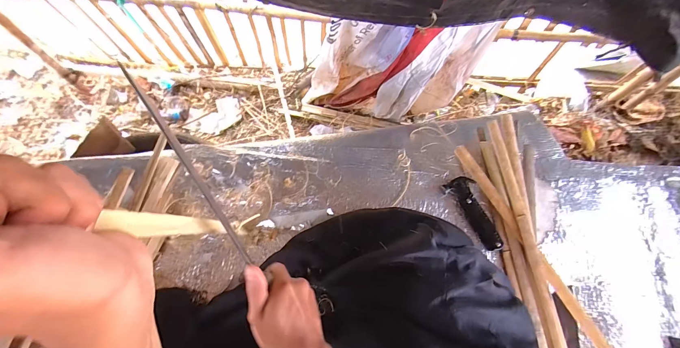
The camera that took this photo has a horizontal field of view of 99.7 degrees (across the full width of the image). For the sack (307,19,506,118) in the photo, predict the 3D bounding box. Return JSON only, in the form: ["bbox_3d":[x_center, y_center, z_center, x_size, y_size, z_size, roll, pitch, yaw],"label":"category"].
[{"bbox_3d":[0.189,-0.396,1.131,0.623,0.483,0.147,6,71,1],"label":"sack"}]

